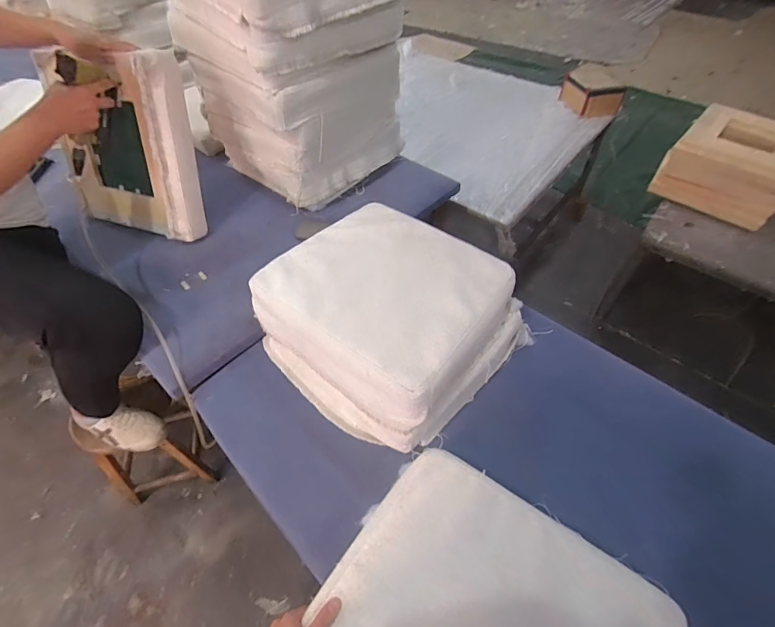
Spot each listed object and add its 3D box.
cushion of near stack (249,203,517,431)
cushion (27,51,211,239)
[{"bbox_3d":[-0.007,-0.042,0.865,0.459,0.102,0.424,31,58,24],"label":"cushion of near stack"},{"bbox_3d":[-0.710,-0.437,1.044,0.397,0.432,0.076,11,31,14],"label":"cushion"}]

